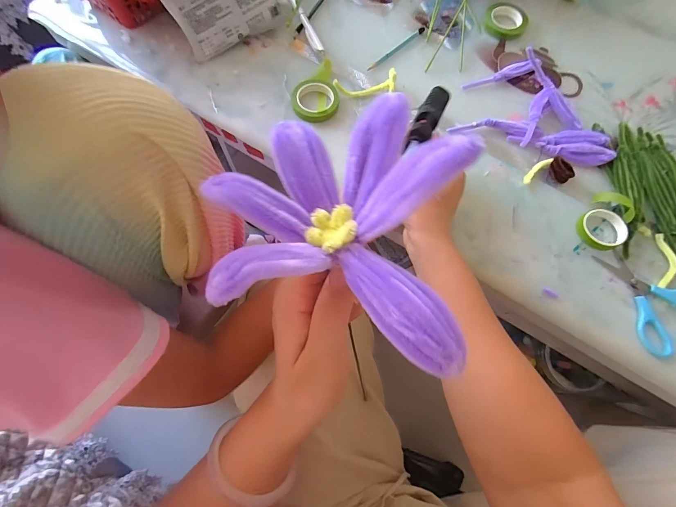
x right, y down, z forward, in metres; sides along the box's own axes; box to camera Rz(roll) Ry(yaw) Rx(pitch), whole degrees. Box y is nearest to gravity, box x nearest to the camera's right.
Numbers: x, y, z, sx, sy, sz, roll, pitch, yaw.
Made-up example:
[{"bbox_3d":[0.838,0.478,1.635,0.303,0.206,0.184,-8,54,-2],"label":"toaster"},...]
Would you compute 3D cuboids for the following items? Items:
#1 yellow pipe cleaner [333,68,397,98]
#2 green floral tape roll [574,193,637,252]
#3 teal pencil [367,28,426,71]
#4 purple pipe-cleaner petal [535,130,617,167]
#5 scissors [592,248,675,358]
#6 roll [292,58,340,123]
[{"bbox_3d":[0.037,-0.228,0.446,0.084,0.024,0.027,-12,71,-6],"label":"yellow pipe cleaner"},{"bbox_3d":[0.325,-0.040,0.393,0.052,0.022,0.082,43,74,12],"label":"green floral tape roll"},{"bbox_3d":[0.087,-0.304,0.485,0.121,0.004,0.008,-43,77,-15],"label":"teal pencil"},{"bbox_3d":[0.313,-0.141,0.432,0.091,0.015,0.044,8,70,1],"label":"purple pipe-cleaner petal"},{"bbox_3d":[0.364,0.044,0.368,0.095,0.017,0.118,-14,71,-7],"label":"scissors"},{"bbox_3d":[-0.032,-0.223,0.446,0.062,0.015,0.097,-10,71,-6],"label":"roll"}]

